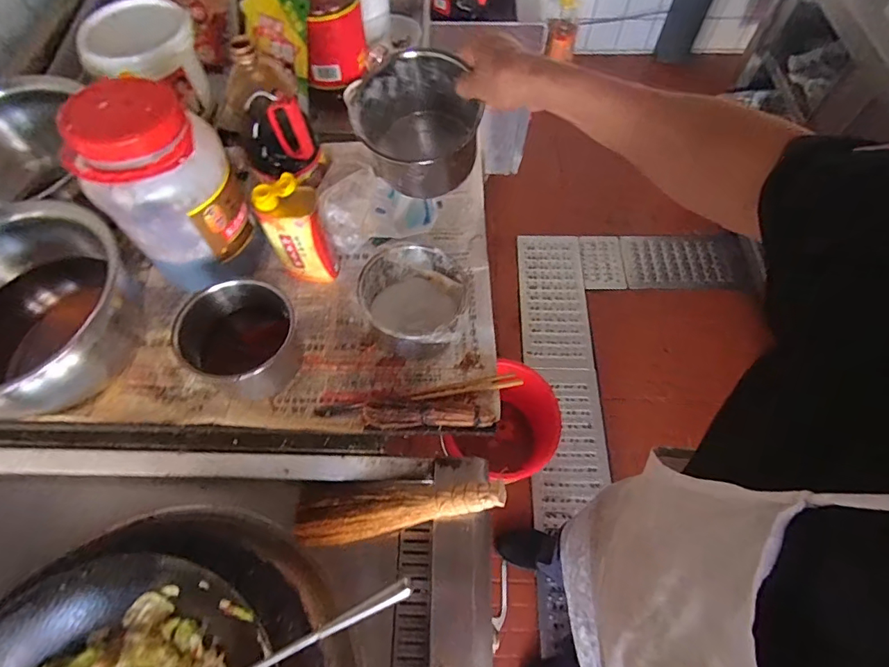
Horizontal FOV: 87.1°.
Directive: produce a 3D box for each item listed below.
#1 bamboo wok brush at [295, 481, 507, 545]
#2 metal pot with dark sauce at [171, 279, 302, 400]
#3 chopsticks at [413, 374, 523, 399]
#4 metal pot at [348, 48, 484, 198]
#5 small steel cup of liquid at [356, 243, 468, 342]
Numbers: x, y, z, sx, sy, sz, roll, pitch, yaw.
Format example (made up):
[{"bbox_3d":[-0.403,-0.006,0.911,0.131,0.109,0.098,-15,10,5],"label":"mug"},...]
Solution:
[{"bbox_3d":[-0.071,0.242,0.656,0.312,0.040,0.077,-13,61,18],"label":"bamboo wok brush"},{"bbox_3d":[-0.278,0.007,0.652,0.140,0.115,0.149,0,63,1],"label":"metal pot with dark sauce"},{"bbox_3d":[0.034,0.081,0.673,0.158,0.012,0.018,-11,63,-5],"label":"chopsticks"},{"bbox_3d":[-0.034,-0.264,0.610,0.146,0.137,0.126,-2,63,0],"label":"metal pot"},{"bbox_3d":[-0.046,-0.042,0.690,0.142,0.091,0.146,0,63,1],"label":"small steel cup of liquid"}]

